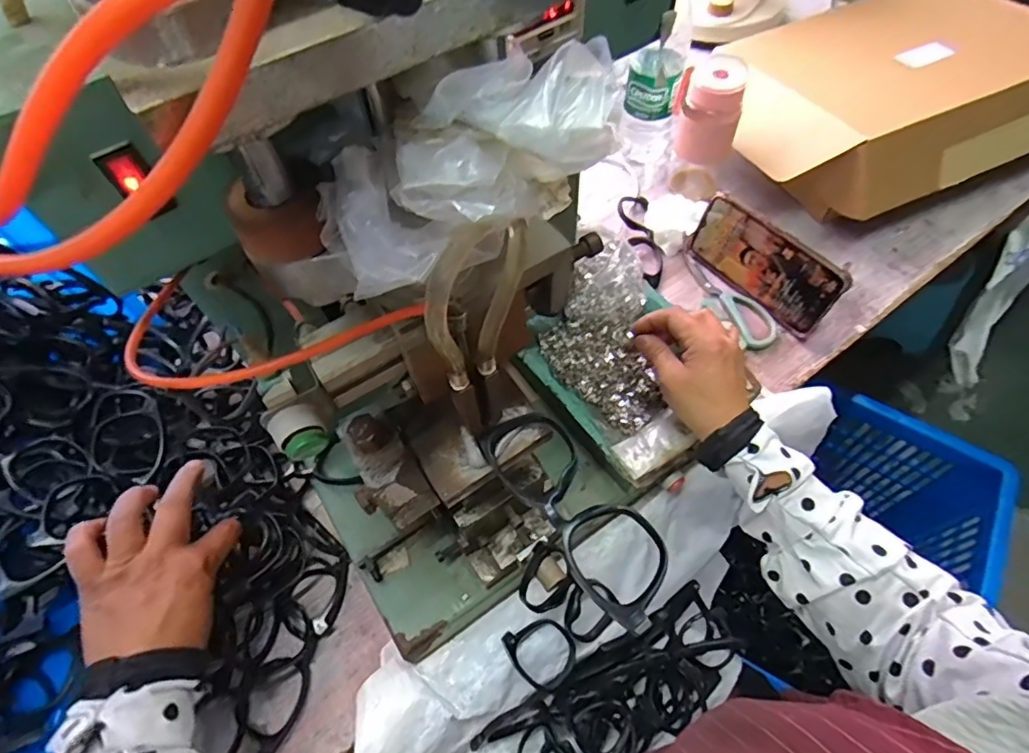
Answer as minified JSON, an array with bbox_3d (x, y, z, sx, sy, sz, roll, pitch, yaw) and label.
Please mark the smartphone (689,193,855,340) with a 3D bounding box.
[{"bbox_3d":[0.259,-0.120,0.582,0.007,0.079,0.165,-23,58,-33],"label":"smartphone"}]

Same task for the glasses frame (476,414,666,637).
[{"bbox_3d":[0.033,0.070,0.299,0.045,0.018,0.133,-32,62,-15],"label":"glasses frame"}]

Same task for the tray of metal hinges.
[{"bbox_3d":[0.099,-0.021,0.496,0.151,0.031,0.197,-32,62,-15],"label":"tray of metal hinges"}]

